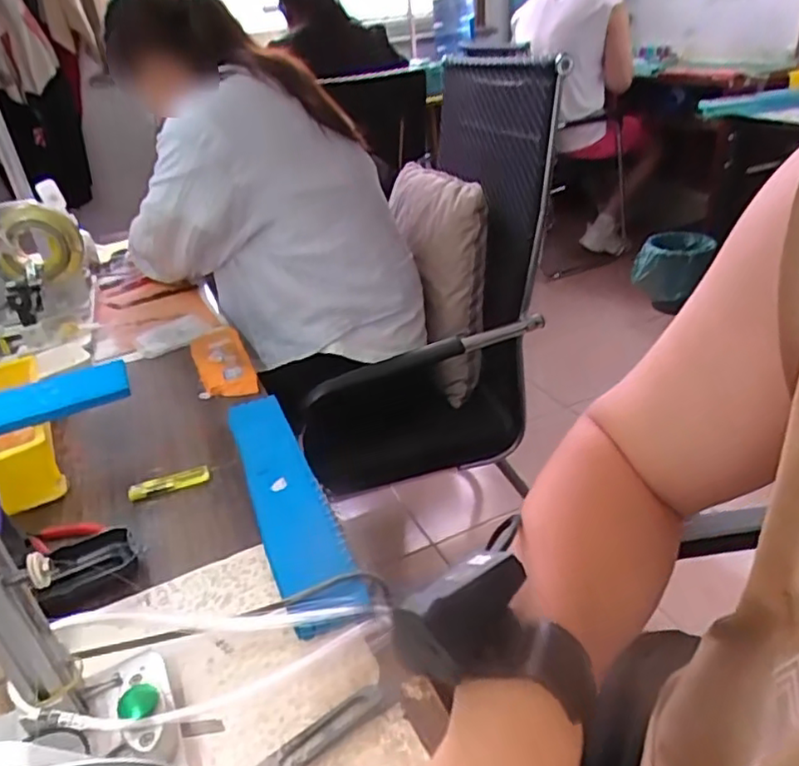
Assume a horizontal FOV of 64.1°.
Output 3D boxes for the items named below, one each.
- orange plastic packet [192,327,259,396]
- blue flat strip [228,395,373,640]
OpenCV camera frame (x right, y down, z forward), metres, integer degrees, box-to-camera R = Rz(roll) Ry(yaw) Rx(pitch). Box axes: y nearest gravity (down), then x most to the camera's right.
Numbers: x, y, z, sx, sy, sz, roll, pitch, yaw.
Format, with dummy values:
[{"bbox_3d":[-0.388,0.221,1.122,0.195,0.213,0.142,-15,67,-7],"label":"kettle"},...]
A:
[{"bbox_3d":[-0.240,-0.029,0.868,0.069,0.024,0.198,-17,31,-17],"label":"orange plastic packet"},{"bbox_3d":[-0.108,0.103,0.599,0.062,0.021,0.328,-16,33,-17],"label":"blue flat strip"}]

